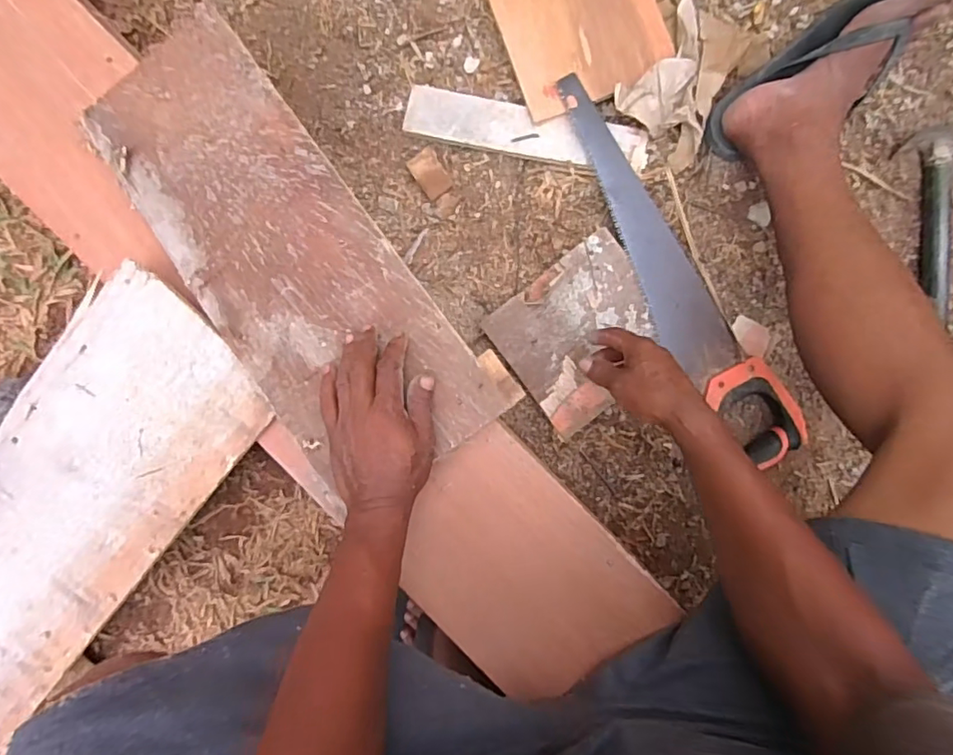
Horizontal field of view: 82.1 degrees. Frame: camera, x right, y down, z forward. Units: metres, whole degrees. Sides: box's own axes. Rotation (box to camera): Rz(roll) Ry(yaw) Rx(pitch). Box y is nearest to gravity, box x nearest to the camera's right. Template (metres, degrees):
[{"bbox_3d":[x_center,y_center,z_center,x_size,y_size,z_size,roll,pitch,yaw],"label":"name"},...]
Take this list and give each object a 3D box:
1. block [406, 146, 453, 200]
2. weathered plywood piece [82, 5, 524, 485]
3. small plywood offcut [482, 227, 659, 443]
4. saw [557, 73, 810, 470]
[{"bbox_3d":[-0.058,-0.253,0.678,0.037,0.010,0.063,-30,87,-1],"label":"block"},{"bbox_3d":[-0.185,-0.119,0.525,0.193,0.012,0.496,-43,83,-2],"label":"weathered plywood piece"},{"bbox_3d":[0.133,-0.052,0.668,0.192,0.017,0.176,-38,94,1],"label":"small plywood offcut"},{"bbox_3d":[0.230,-0.123,0.654,0.080,0.019,0.509,-32,87,-1],"label":"saw"}]

